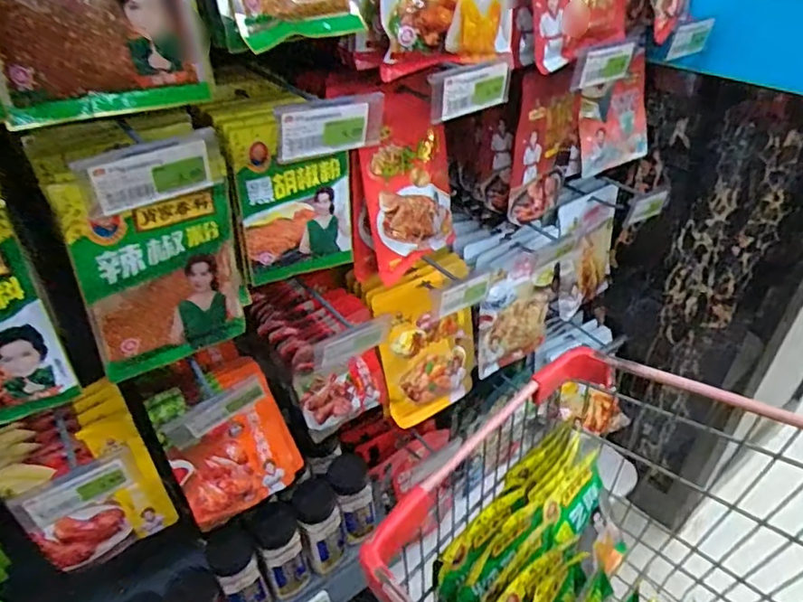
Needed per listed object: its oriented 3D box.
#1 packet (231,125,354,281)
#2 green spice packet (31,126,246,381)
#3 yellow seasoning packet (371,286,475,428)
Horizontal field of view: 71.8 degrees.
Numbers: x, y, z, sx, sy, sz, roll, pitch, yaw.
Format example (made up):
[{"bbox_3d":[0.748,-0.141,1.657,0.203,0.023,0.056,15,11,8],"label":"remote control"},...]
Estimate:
[{"bbox_3d":[-0.109,-0.105,0.596,0.131,0.177,0.016,-22,42,-24],"label":"packet"},{"bbox_3d":[-0.224,-0.045,0.508,0.147,0.236,0.025,-30,46,-32],"label":"green spice packet"},{"bbox_3d":[0.041,0.070,0.811,0.158,0.220,0.013,-25,29,-23],"label":"yellow seasoning packet"}]

